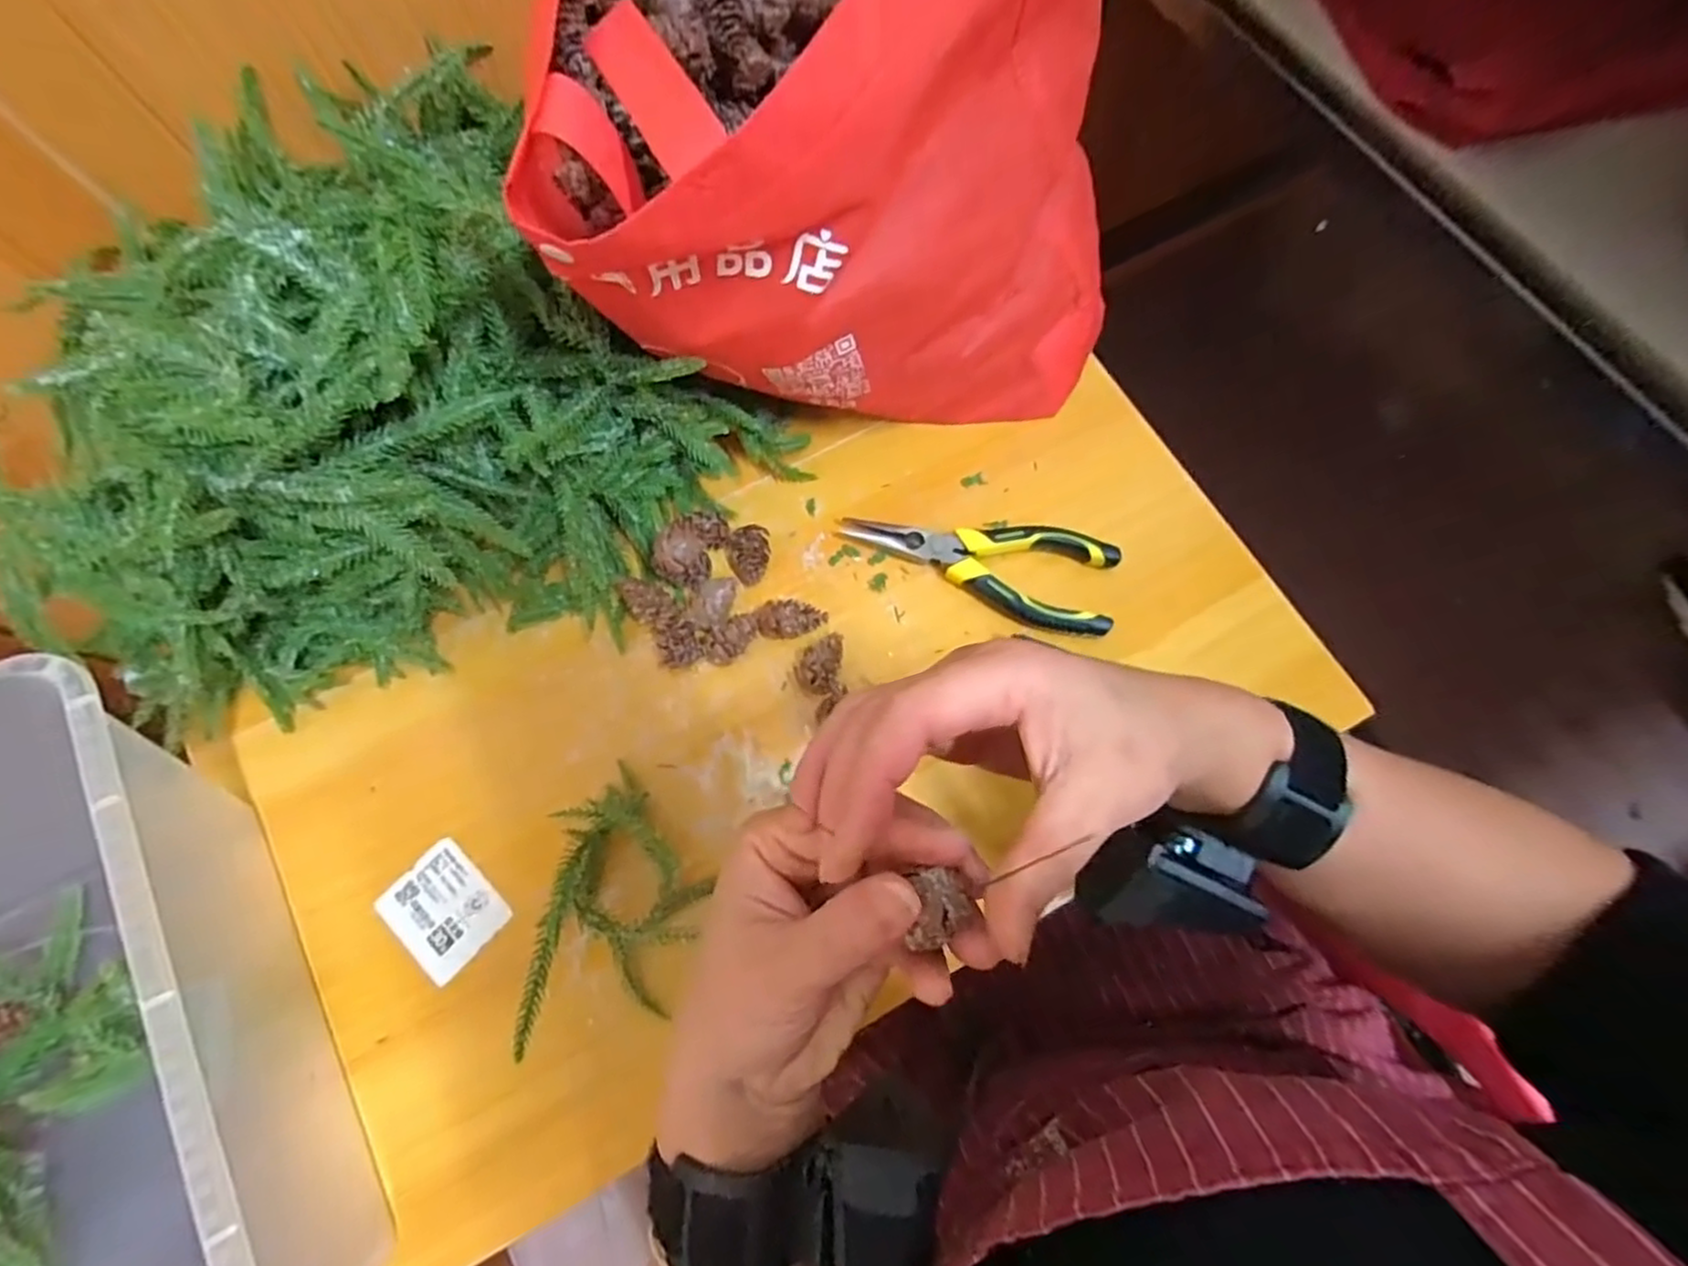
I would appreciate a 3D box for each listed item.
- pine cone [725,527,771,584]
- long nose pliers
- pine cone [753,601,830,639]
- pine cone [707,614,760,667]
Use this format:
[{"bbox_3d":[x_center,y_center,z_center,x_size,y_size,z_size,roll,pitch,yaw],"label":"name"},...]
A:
[{"bbox_3d":[-0.056,-0.047,0.416,0.025,0.021,0.034,-2,73,1],"label":"pine cone"},{"bbox_3d":[0.076,-0.042,0.416,0.160,0.017,0.057,15,74,6],"label":"long nose pliers"},{"bbox_3d":[-0.030,-0.006,0.405,0.039,0.021,0.021,6,73,3],"label":"pine cone"},{"bbox_3d":[-0.063,0.004,0.402,0.032,0.018,0.019,-44,77,-11],"label":"pine cone"}]

